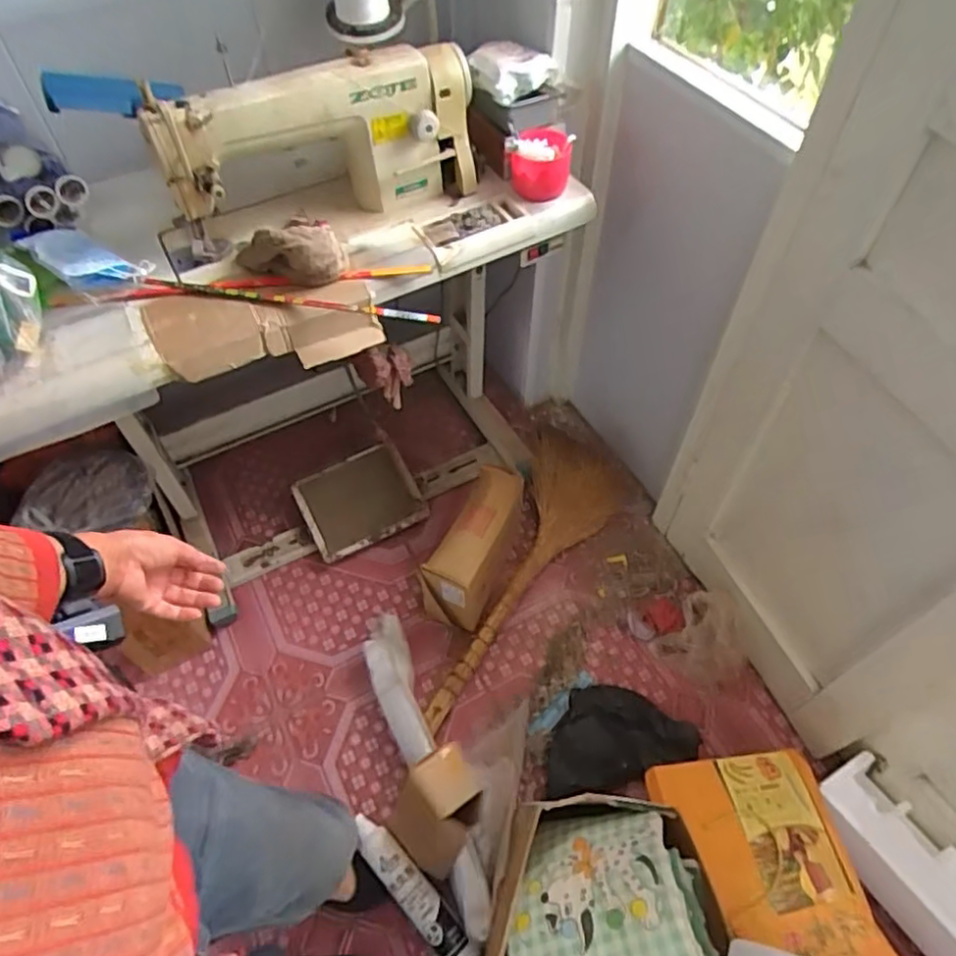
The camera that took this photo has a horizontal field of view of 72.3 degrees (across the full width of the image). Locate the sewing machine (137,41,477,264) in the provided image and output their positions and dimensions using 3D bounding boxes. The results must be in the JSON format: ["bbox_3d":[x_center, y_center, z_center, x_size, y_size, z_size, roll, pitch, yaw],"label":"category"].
[{"bbox_3d":[-0.249,-0.524,1.029,0.476,0.227,0.192,-26,60,-17],"label":"sewing machine"}]

